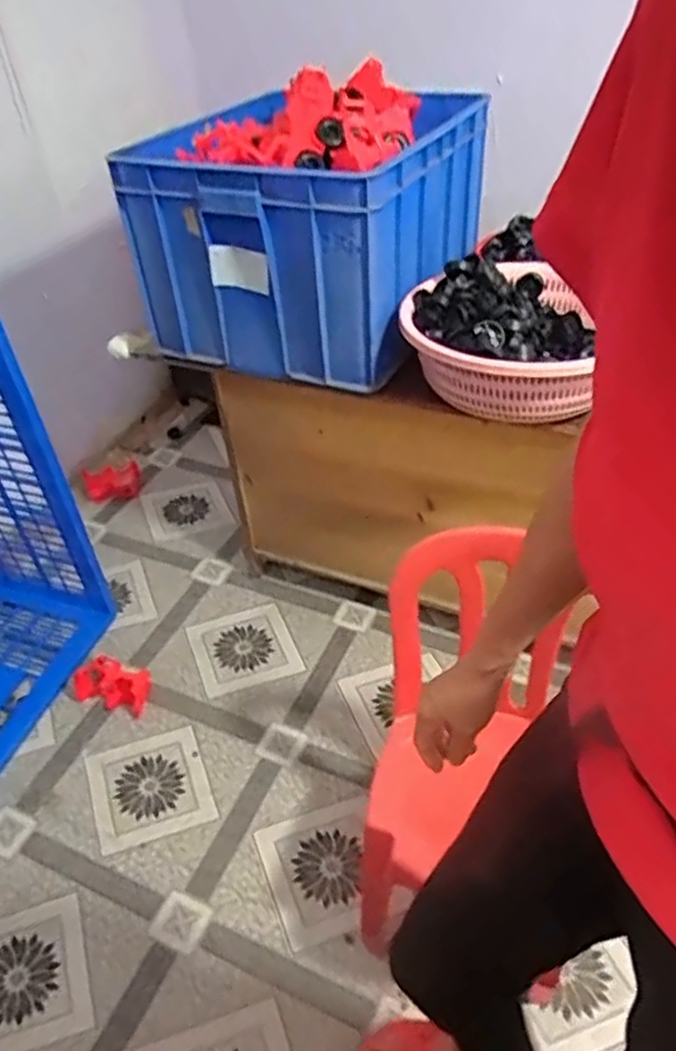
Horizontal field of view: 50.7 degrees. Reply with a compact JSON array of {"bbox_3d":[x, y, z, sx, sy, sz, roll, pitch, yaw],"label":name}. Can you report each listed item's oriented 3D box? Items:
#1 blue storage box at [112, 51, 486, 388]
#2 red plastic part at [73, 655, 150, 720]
[{"bbox_3d":[-0.063,-0.562,1.334,0.489,0.345,0.497,12,45,19],"label":"blue storage box"},{"bbox_3d":[-0.488,0.339,1.545,0.169,0.036,0.104,10,44,14],"label":"red plastic part"}]

